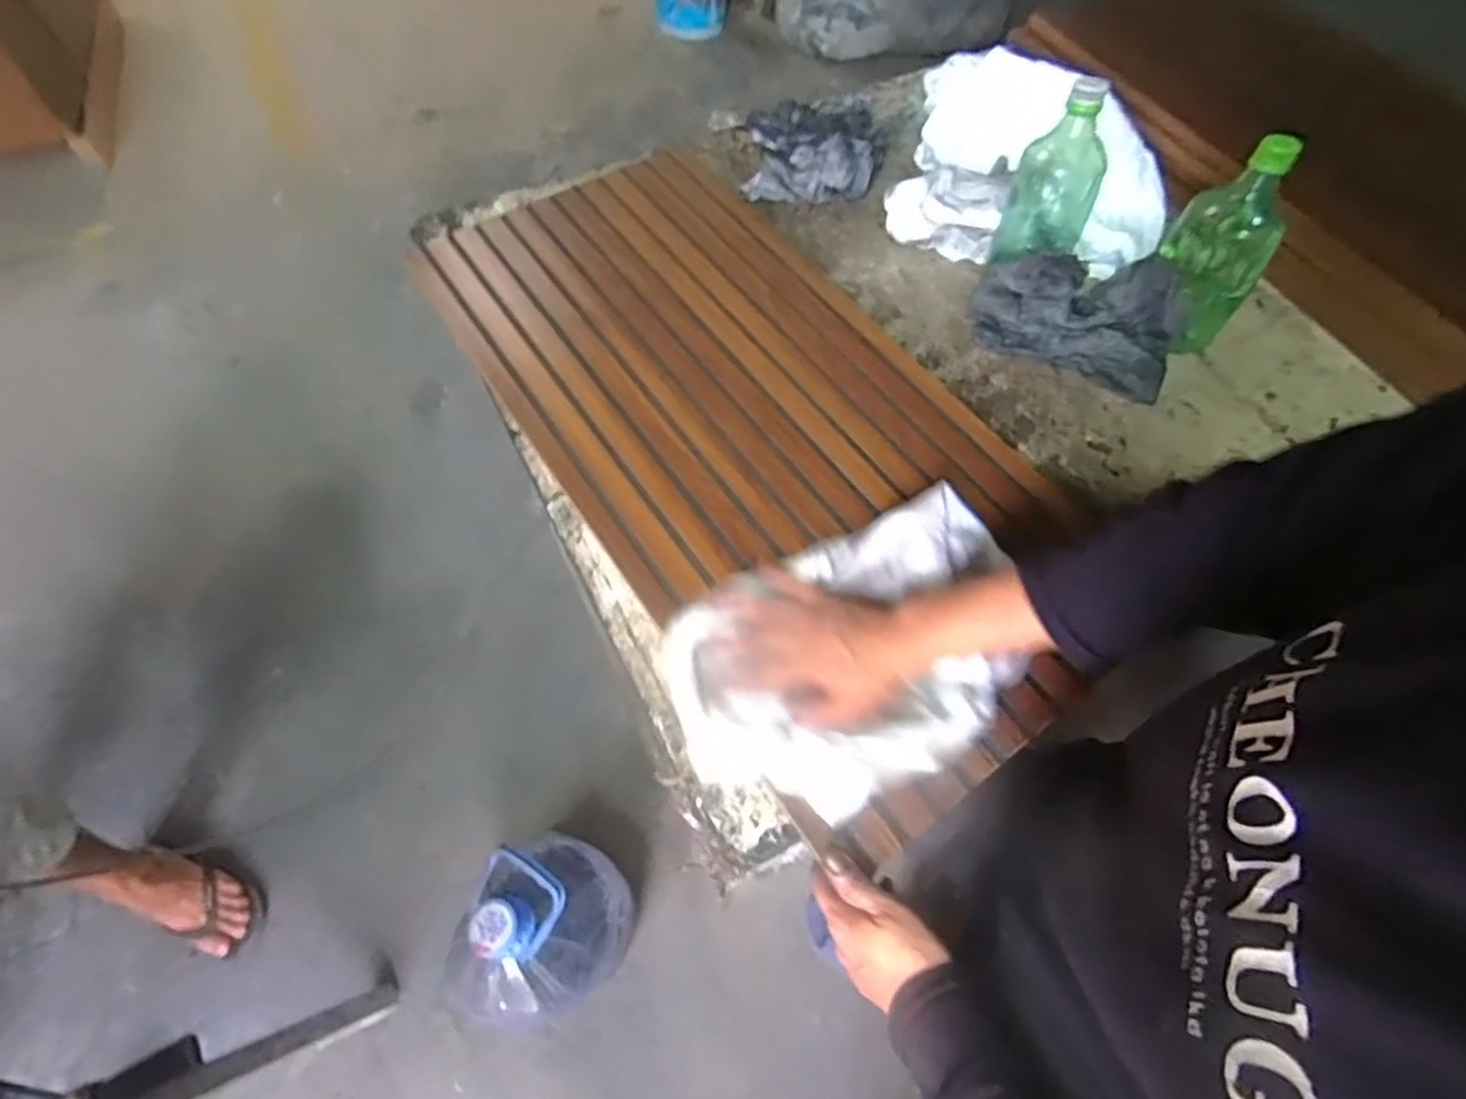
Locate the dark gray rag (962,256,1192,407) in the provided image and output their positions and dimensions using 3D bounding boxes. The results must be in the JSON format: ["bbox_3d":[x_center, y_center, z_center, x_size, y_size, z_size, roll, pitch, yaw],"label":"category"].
[{"bbox_3d":[0.362,-0.253,0.691,0.207,0.078,0.123,18,62,9],"label":"dark gray rag"}]

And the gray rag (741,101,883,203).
[{"bbox_3d":[0.101,-0.510,0.824,0.172,0.055,0.181,7,61,3],"label":"gray rag"}]

